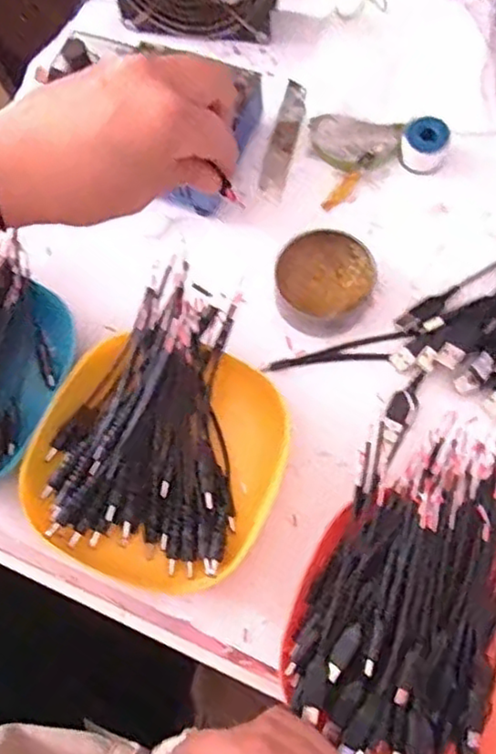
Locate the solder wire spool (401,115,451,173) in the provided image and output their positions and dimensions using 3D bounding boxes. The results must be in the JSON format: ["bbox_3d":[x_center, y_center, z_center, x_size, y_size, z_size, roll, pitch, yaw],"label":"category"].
[{"bbox_3d":[0.122,-0.162,0.452,0.030,0.021,0.029,-1,71,4],"label":"solder wire spool"}]

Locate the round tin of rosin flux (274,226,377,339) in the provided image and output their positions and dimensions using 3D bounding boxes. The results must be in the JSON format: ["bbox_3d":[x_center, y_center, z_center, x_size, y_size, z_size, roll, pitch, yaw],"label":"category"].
[{"bbox_3d":[0.047,-0.059,0.423,0.060,0.023,0.066,-1,71,4],"label":"round tin of rosin flux"}]

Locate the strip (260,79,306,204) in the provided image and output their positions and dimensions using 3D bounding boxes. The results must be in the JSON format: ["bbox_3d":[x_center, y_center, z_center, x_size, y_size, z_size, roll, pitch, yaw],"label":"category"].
[{"bbox_3d":[0.027,-0.173,0.480,0.018,0.004,0.102,13,73,8],"label":"strip"}]

